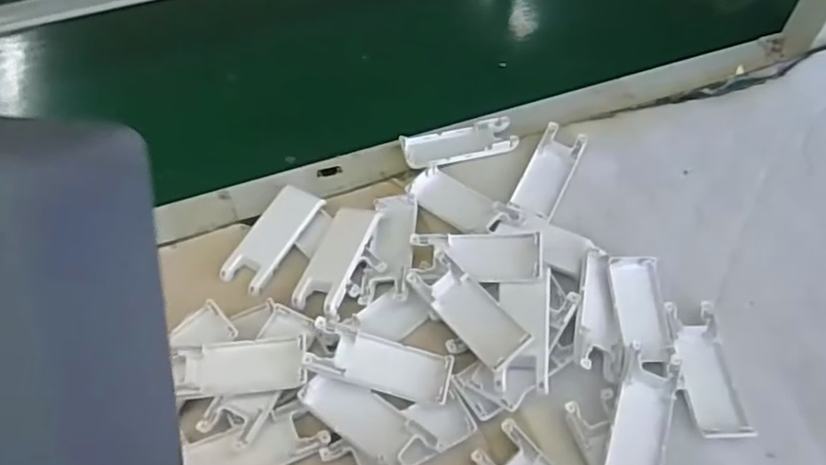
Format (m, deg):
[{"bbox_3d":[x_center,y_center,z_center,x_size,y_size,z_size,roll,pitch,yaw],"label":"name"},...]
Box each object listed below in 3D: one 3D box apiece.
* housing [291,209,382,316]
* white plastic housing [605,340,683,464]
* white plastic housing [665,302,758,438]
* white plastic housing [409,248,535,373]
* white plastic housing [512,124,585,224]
[{"bbox_3d":[-0.062,0.022,0.527,0.038,0.020,0.099,16,58,11],"label":"housing"},{"bbox_3d":[0.160,0.130,0.447,0.038,0.015,0.101,17,58,11],"label":"white plastic housing"},{"bbox_3d":[0.218,0.101,0.477,0.041,0.013,0.105,-1,57,0],"label":"white plastic housing"},{"bbox_3d":[0.043,0.054,0.481,0.040,0.017,0.102,-37,64,-22],"label":"white plastic housing"},{"bbox_3d":[0.122,-0.054,0.576,0.038,0.014,0.099,22,59,14],"label":"white plastic housing"}]

